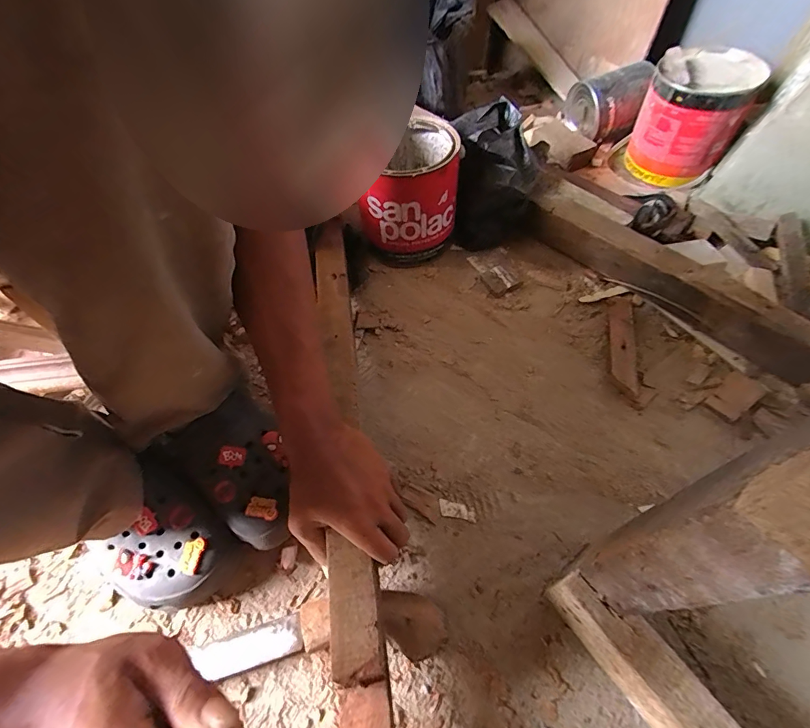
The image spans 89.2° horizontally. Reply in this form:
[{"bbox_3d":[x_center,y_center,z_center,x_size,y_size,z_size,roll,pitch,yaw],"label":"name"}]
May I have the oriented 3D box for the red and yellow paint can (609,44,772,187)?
[{"bbox_3d":[0.472,-0.412,0.702,0.160,0.165,0.167,30,63,19],"label":"red and yellow paint can"}]

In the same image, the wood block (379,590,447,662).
[{"bbox_3d":[0.006,0.238,0.384,0.064,0.030,0.046,39,66,23],"label":"wood block"}]

